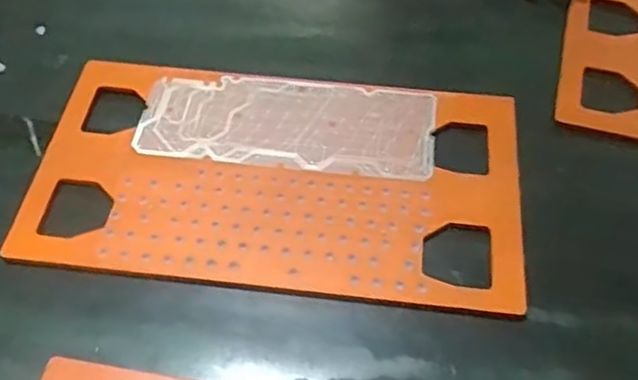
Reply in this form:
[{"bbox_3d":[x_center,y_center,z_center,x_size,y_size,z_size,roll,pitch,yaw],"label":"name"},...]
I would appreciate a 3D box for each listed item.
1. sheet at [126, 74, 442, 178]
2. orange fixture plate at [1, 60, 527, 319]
[{"bbox_3d":[-0.029,-0.066,0.655,0.279,0.004,0.102,6,58,4],"label":"sheet"},{"bbox_3d":[-0.036,-0.013,0.618,0.430,0.023,0.226,5,54,5],"label":"orange fixture plate"}]

